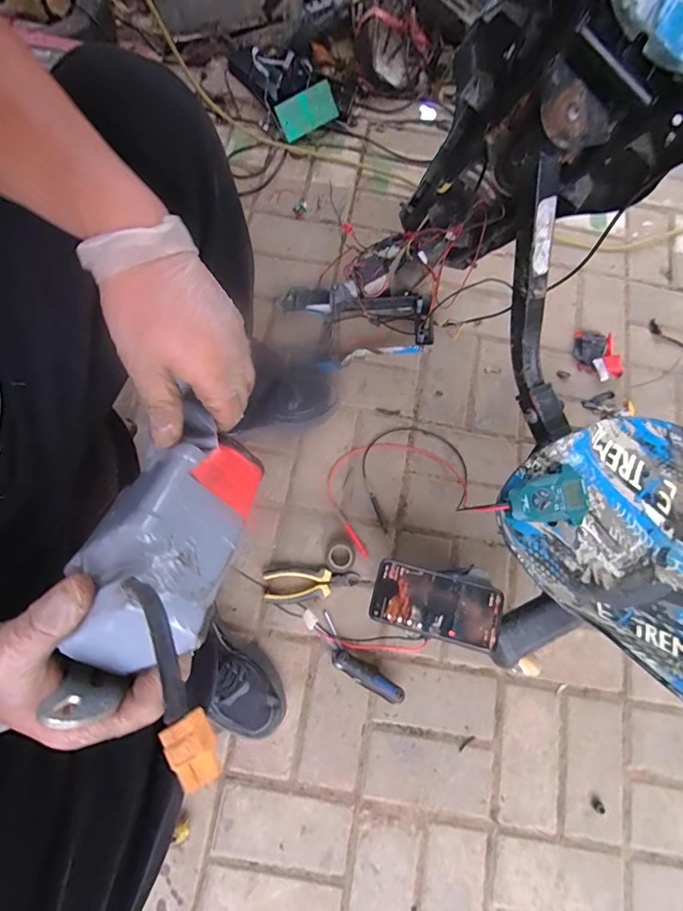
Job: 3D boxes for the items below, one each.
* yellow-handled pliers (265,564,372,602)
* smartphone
[{"bbox_3d":[-0.041,0.205,0.673,0.165,0.012,0.056,-2,75,-3],"label":"yellow-handled pliers"},{"bbox_3d":[0.124,0.196,0.541,0.162,0.008,0.079,15,71,7],"label":"smartphone"}]

